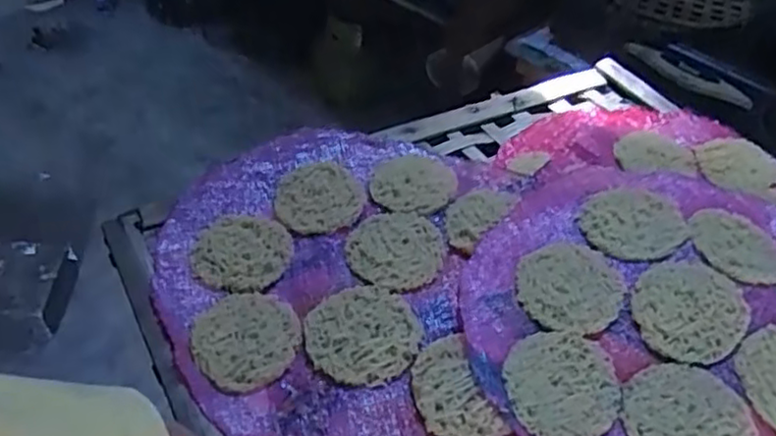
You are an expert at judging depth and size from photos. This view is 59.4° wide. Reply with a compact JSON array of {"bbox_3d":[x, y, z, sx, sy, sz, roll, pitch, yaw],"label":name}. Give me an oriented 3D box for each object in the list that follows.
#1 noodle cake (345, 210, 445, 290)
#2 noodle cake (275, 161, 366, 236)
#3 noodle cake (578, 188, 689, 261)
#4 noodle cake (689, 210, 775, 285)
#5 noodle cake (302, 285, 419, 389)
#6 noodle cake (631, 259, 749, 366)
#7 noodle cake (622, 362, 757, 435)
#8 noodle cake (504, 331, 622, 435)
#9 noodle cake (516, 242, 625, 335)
[{"bbox_3d":[0.006,0.024,0.547,0.075,0.008,0.080,3,47,-3],"label":"noodle cake"},{"bbox_3d":[-0.058,-0.018,0.587,0.071,0.010,0.081,23,49,15],"label":"noodle cake"},{"bbox_3d":[0.199,0.003,0.551,0.080,0.004,0.075,-3,48,3],"label":"noodle cake"},{"bbox_3d":[0.280,0.022,0.542,0.079,0.013,0.073,3,45,-3],"label":"noodle cake"},{"bbox_3d":[-0.018,0.083,0.489,0.078,0.010,0.079,3,47,-3],"label":"noodle cake"},{"bbox_3d":[0.220,0.066,0.497,0.074,0.009,0.084,29,66,21],"label":"noodle cake"},{"bbox_3d":[0.198,0.133,0.450,0.077,0.013,0.077,3,47,-3],"label":"noodle cake"},{"bbox_3d":[0.119,0.117,0.469,0.076,0.017,0.079,3,47,-3],"label":"noodle cake"},{"bbox_3d":[0.138,0.051,0.515,0.074,0.013,0.078,3,47,-3],"label":"noodle cake"}]

